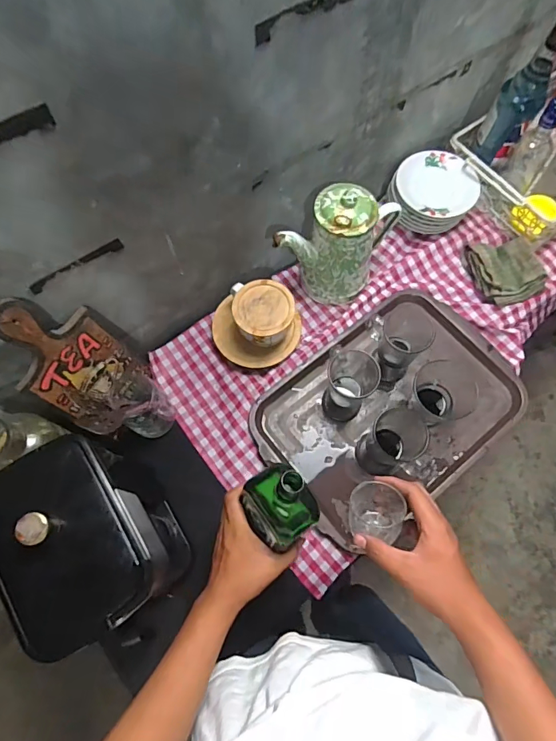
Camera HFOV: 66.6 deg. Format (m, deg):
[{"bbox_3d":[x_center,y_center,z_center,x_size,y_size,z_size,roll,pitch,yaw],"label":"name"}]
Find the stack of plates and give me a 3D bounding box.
[{"bbox_3d":[0.288,-0.334,0.801,0.159,0.056,0.147,-14,70,-5],"label":"stack of plates"}]

